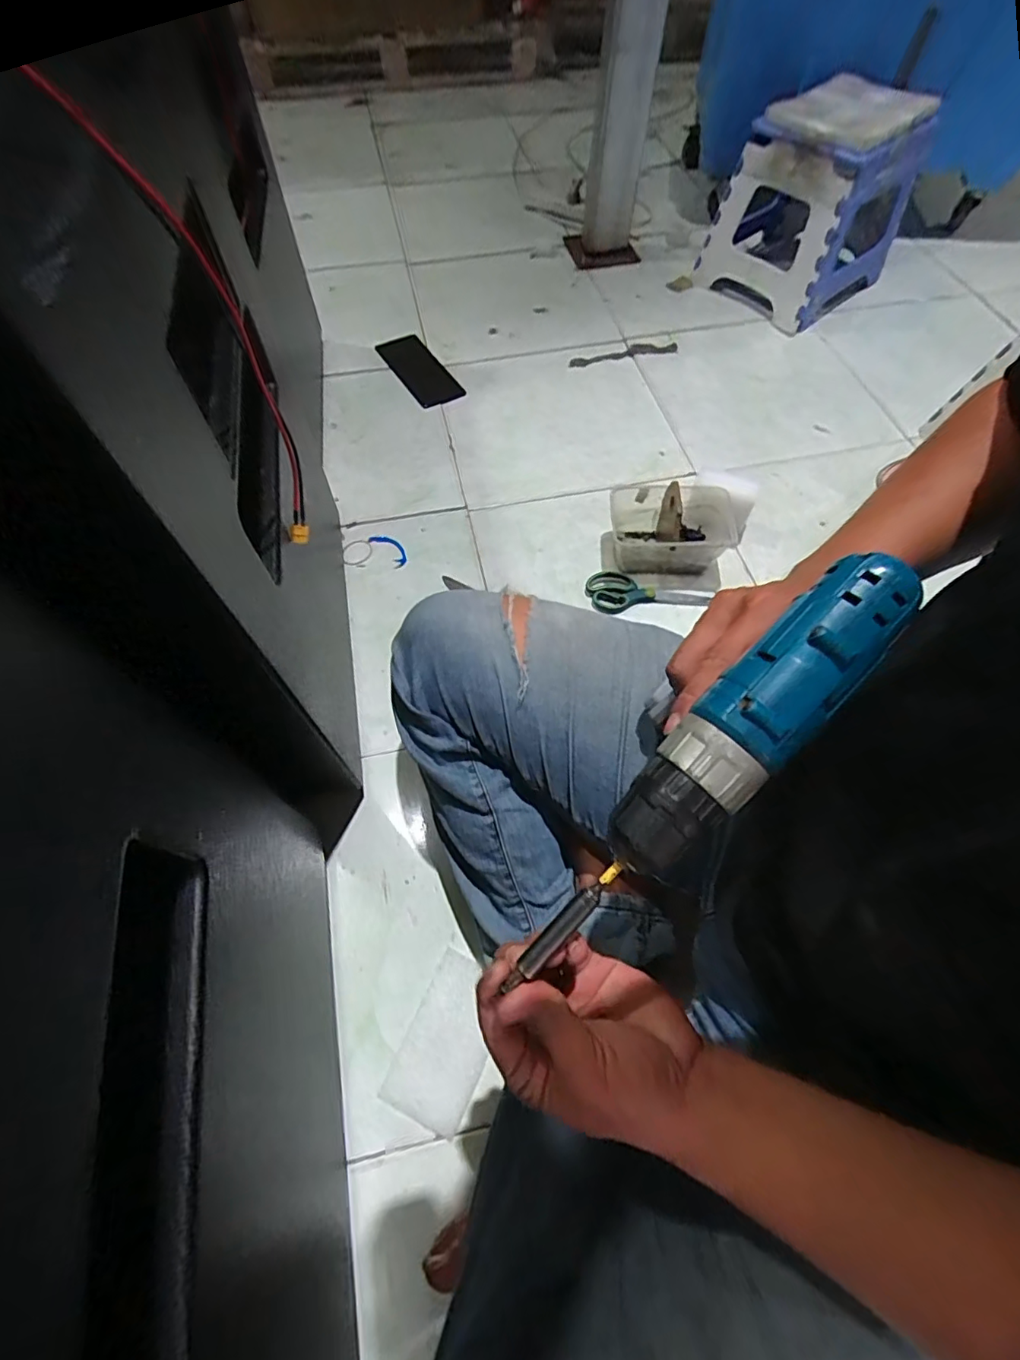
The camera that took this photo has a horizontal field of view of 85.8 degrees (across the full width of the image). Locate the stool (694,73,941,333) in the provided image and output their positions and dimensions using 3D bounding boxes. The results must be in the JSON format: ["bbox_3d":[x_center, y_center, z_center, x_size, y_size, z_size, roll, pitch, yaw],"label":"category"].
[{"bbox_3d":[0.606,-0.988,1.124,0.391,0.296,0.292,-38,68,-17],"label":"stool"}]

